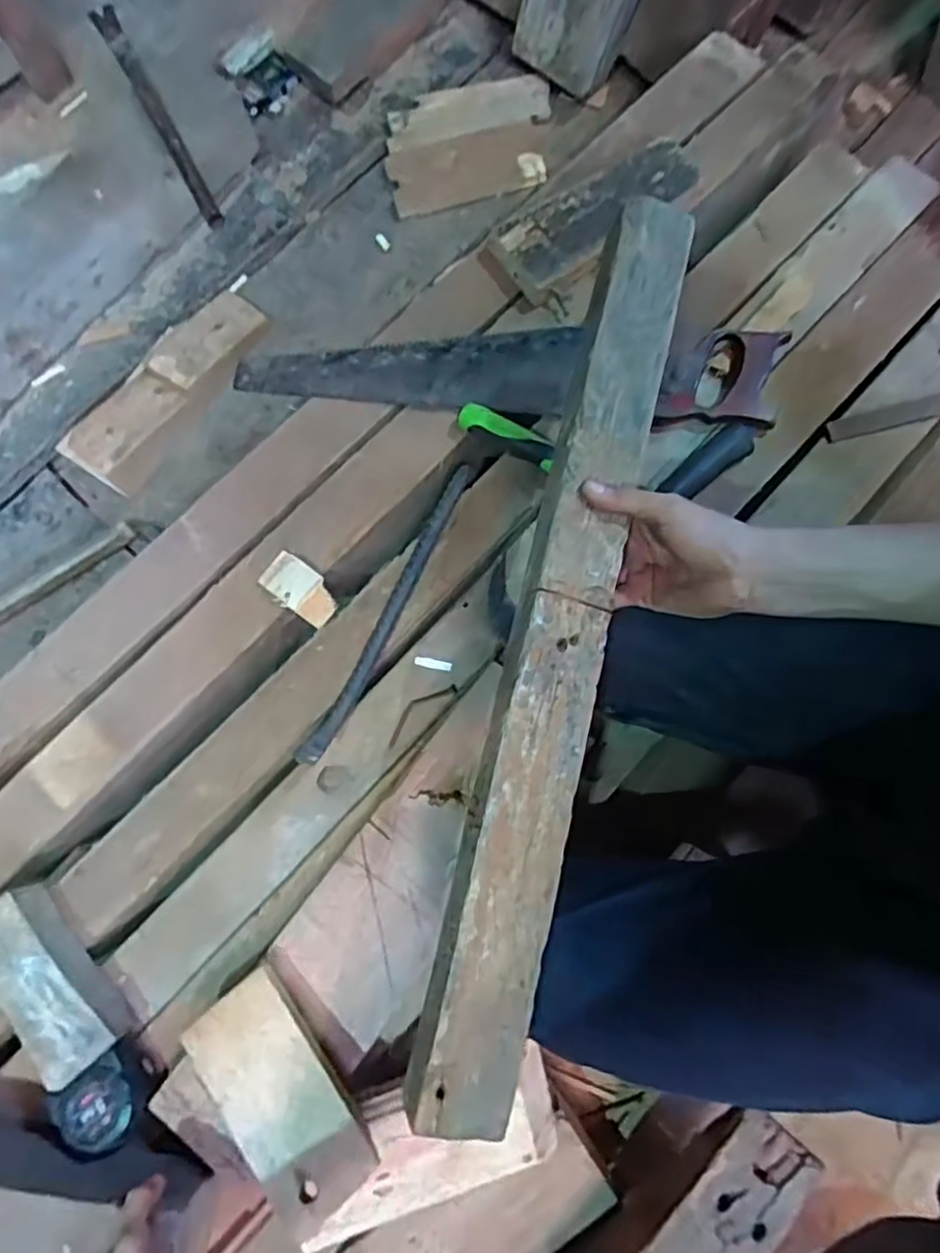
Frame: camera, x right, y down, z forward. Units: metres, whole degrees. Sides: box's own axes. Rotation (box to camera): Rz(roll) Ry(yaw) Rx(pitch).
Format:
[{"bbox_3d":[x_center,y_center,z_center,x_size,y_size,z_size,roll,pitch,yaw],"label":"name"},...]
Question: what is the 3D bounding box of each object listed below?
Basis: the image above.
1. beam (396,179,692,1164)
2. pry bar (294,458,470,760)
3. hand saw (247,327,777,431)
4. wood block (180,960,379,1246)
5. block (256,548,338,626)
[{"bbox_3d":[0.066,-0.011,0.455,0.064,0.033,0.622,14,79,3],"label":"beam"},{"bbox_3d":[-0.076,-0.019,0.650,0.023,0.048,0.321,26,79,6],"label":"pry bar"},{"bbox_3d":[0.033,-0.271,0.704,0.553,0.048,0.107,7,78,2],"label":"hand saw"},{"bbox_3d":[-0.147,0.363,0.523,0.080,0.024,0.169,-36,80,-7],"label":"wood block"},{"bbox_3d":[-0.170,-0.039,0.673,0.085,0.016,0.045,35,80,7],"label":"block"}]

